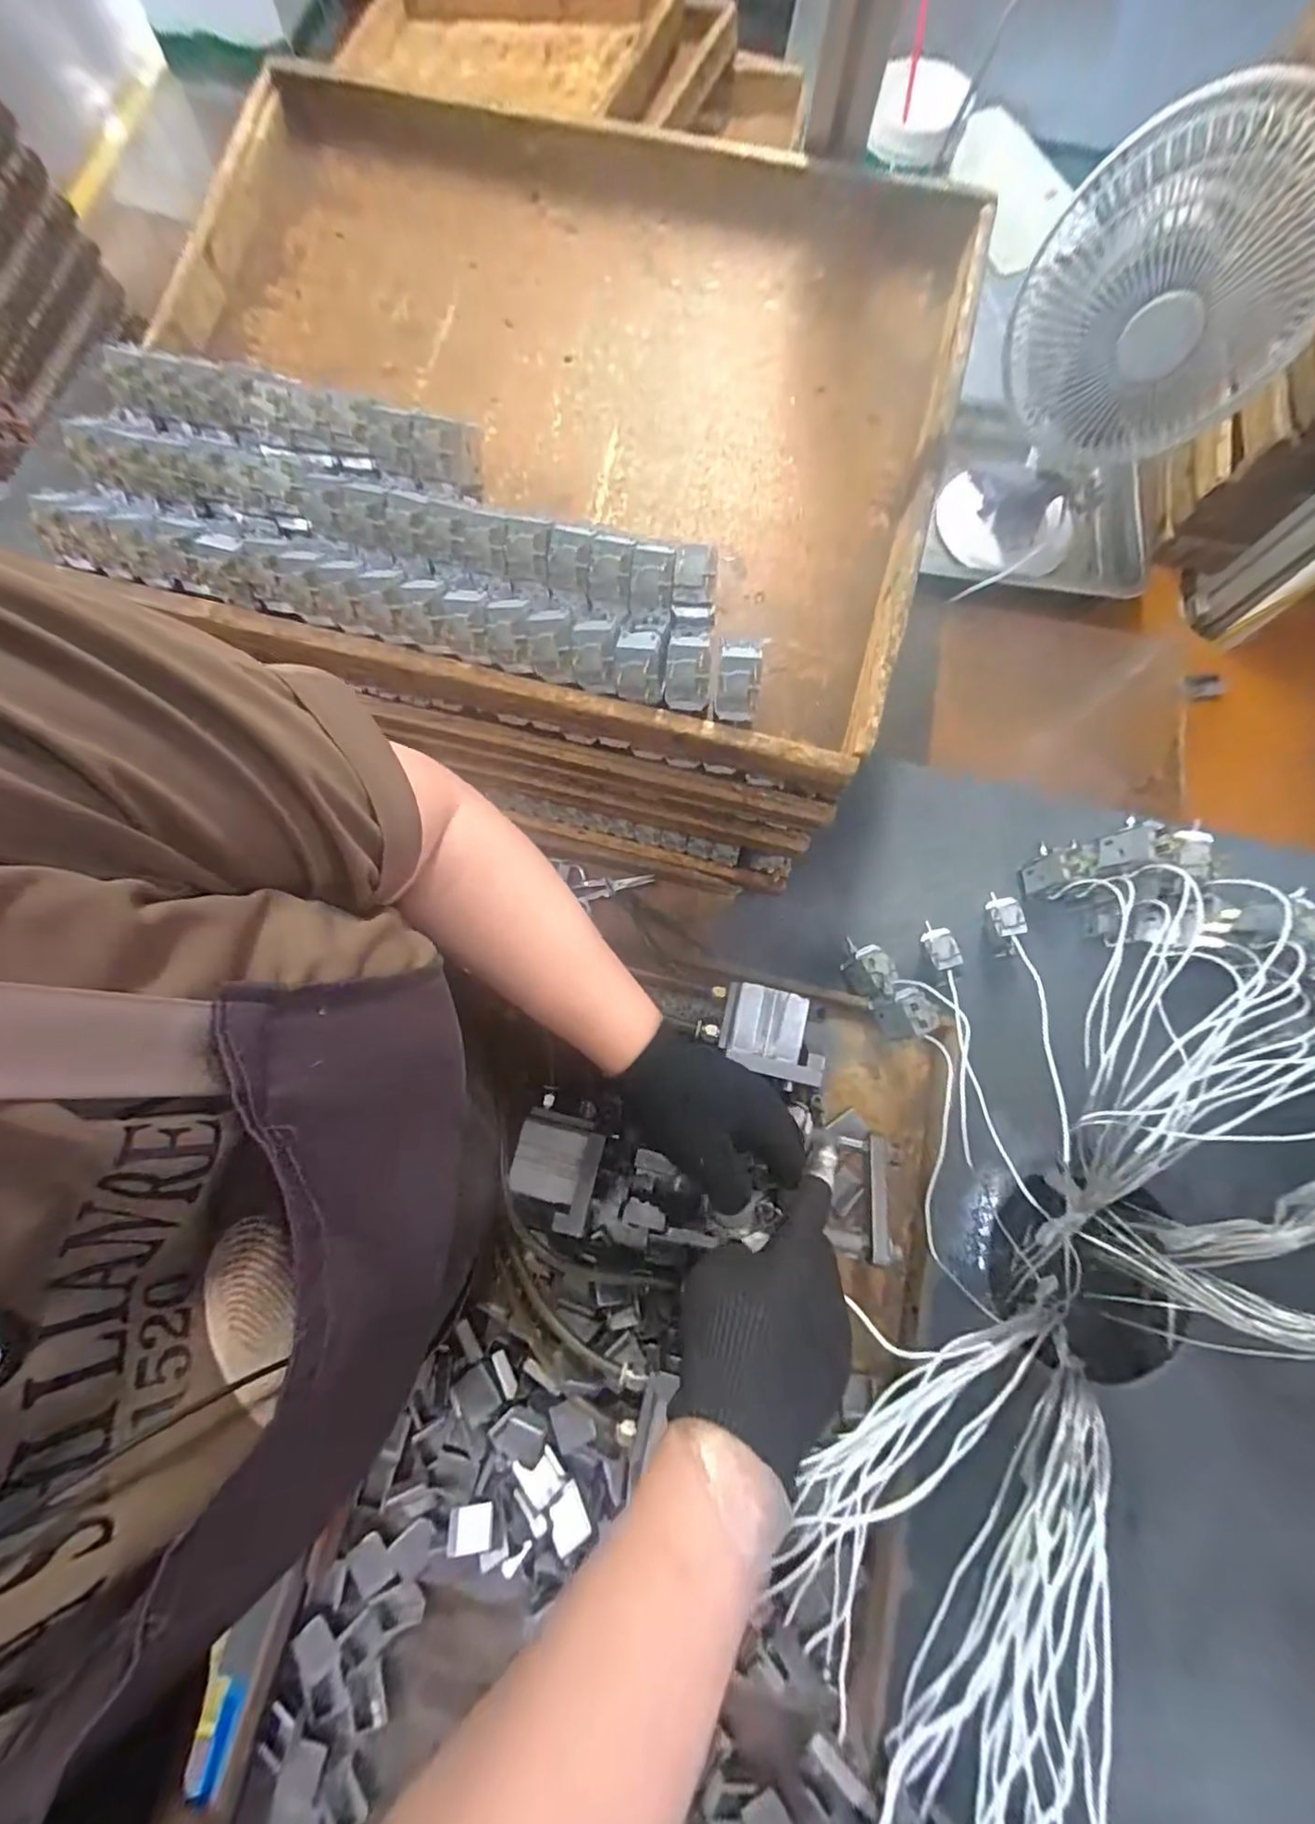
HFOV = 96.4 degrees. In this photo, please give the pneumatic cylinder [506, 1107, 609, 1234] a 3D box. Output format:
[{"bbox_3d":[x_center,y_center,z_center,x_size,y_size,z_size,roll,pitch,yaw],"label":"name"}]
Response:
[{"bbox_3d":[-0.075,0.189,0.432,0.062,0.028,0.070,13,77,2],"label":"pneumatic cylinder"}]

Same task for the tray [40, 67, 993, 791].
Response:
[{"bbox_3d":[-0.071,-0.327,0.376,0.488,0.060,0.402,15,77,3],"label":"tray"}]

